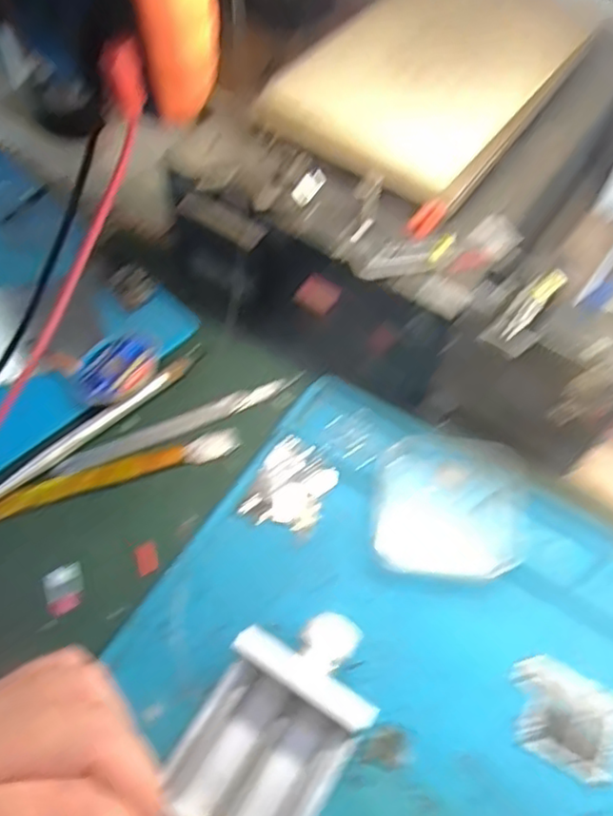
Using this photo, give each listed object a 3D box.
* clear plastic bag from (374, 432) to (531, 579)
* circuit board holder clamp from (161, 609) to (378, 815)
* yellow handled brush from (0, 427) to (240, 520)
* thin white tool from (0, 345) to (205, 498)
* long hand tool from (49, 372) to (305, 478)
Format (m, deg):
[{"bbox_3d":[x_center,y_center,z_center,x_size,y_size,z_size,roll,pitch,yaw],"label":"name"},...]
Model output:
[{"bbox_3d":[0.071,0.045,0.314,0.072,0.007,0.069,4,59,2],"label":"clear plastic bag"},{"bbox_3d":[-0.022,0.142,0.239,0.057,0.029,0.139,24,57,13],"label":"circuit board holder clamp"},{"bbox_3d":[-0.094,0.032,0.326,0.124,0.004,0.014,-16,61,-10],"label":"yellow handled brush"},{"bbox_3d":[-0.109,0.010,0.334,0.141,0.007,0.009,-39,67,-21],"label":"thin white tool"},{"bbox_3d":[-0.066,0.008,0.340,0.132,0.004,0.011,-21,62,-13],"label":"long hand tool"}]

